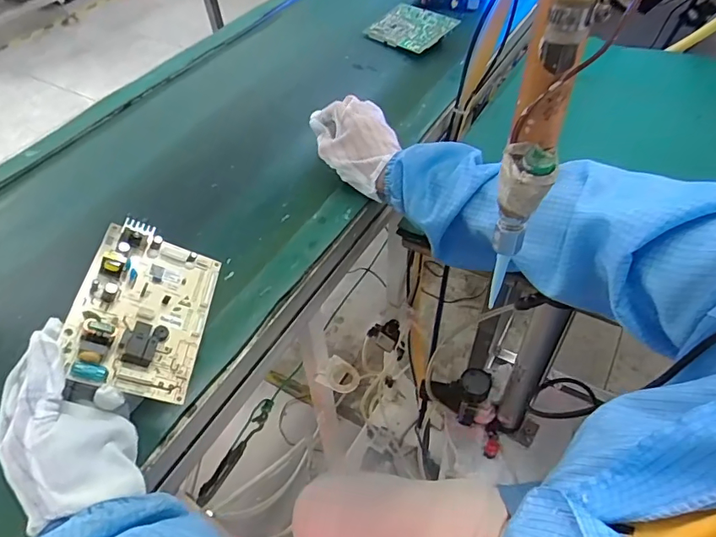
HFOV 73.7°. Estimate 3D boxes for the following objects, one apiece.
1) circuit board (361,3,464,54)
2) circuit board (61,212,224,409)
[{"bbox_3d":[0.093,-0.419,0.827,0.107,0.015,0.131,-43,58,-11],"label":"circuit board"},{"bbox_3d":[-0.173,0.032,0.392,0.099,0.023,0.134,23,51,-25],"label":"circuit board"}]

